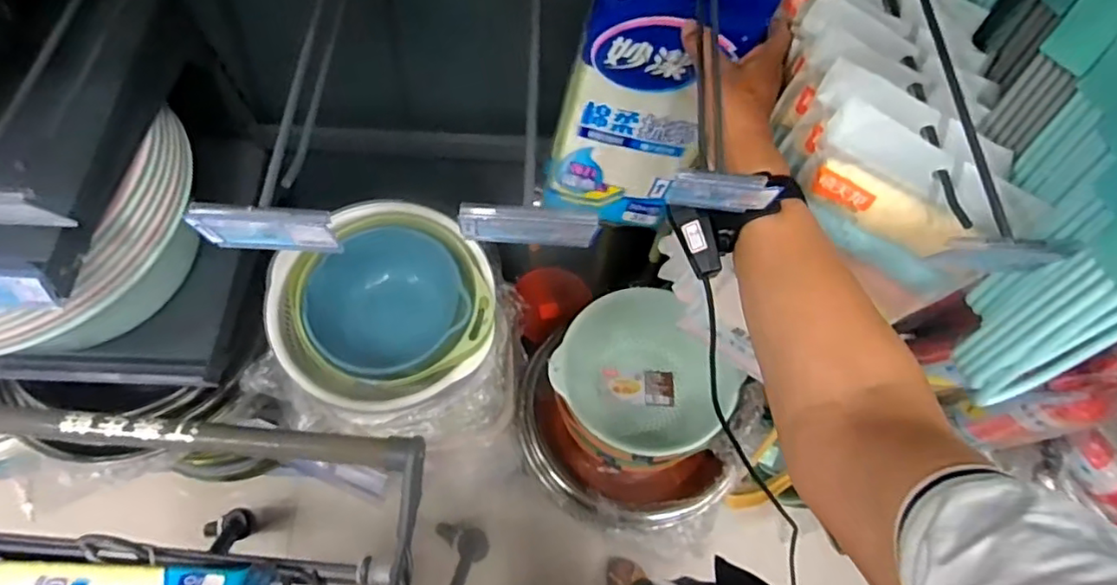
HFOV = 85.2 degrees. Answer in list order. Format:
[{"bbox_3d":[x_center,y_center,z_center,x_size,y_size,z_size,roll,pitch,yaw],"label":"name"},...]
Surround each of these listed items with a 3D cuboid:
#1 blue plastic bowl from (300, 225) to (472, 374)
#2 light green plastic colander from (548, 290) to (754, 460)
[{"bbox_3d":[-0.241,0.024,0.872,0.211,0.110,0.196,-23,70,-11],"label":"blue plastic bowl"},{"bbox_3d":[0.129,0.123,0.956,0.261,0.129,0.272,1,67,-2],"label":"light green plastic colander"}]

